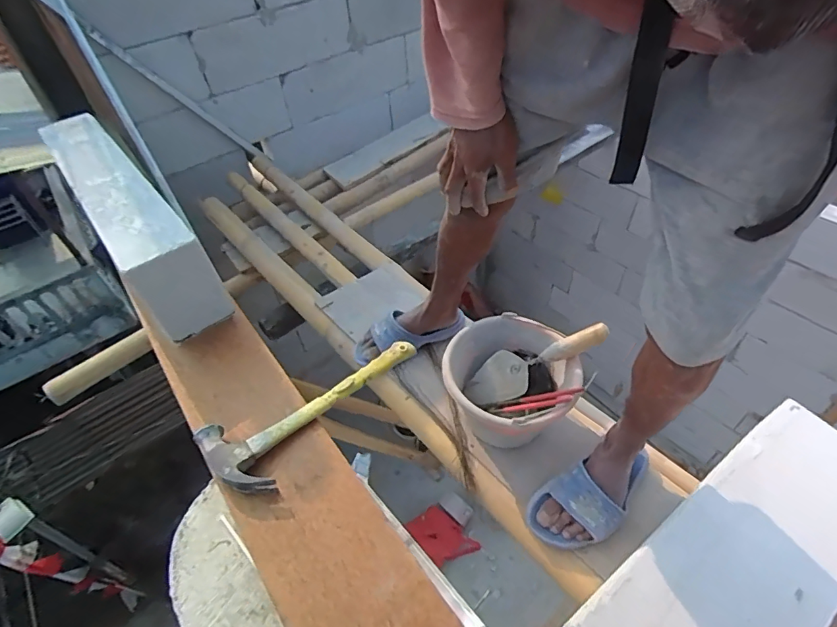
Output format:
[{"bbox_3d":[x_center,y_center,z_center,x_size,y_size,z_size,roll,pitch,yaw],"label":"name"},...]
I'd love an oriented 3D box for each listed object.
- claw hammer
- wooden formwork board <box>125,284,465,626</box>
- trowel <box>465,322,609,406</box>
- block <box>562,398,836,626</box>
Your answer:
[{"bbox_3d":[-0.131,0.103,0.584,0.118,0.041,0.282,33,58,31],"label":"claw hammer"},{"bbox_3d":[-0.168,0.170,0.536,0.140,0.026,0.612,-31,52,-21],"label":"wooden formwork board"},{"bbox_3d":[0.210,0.090,0.841,0.286,0.039,0.081,-31,43,22],"label":"trowel"},{"bbox_3d":[0.485,0.348,0.662,0.595,0.084,0.198,-30,51,-21],"label":"block"}]

